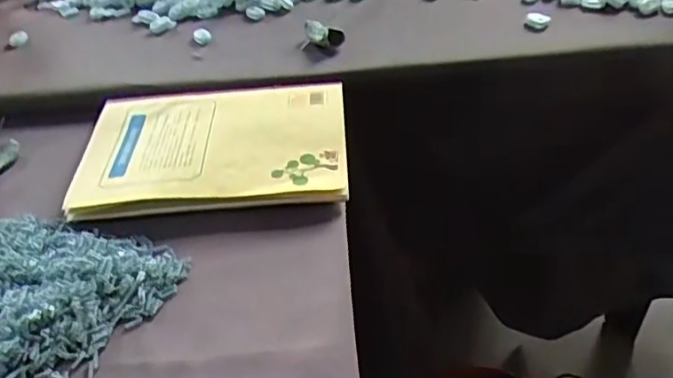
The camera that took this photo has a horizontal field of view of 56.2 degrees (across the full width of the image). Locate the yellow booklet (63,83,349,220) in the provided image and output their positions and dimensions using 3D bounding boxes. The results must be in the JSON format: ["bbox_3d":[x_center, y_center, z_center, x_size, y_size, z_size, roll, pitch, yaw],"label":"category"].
[{"bbox_3d":[-0.098,-0.038,0.492,0.206,0.011,0.136,-5,43,3],"label":"yellow booklet"}]

